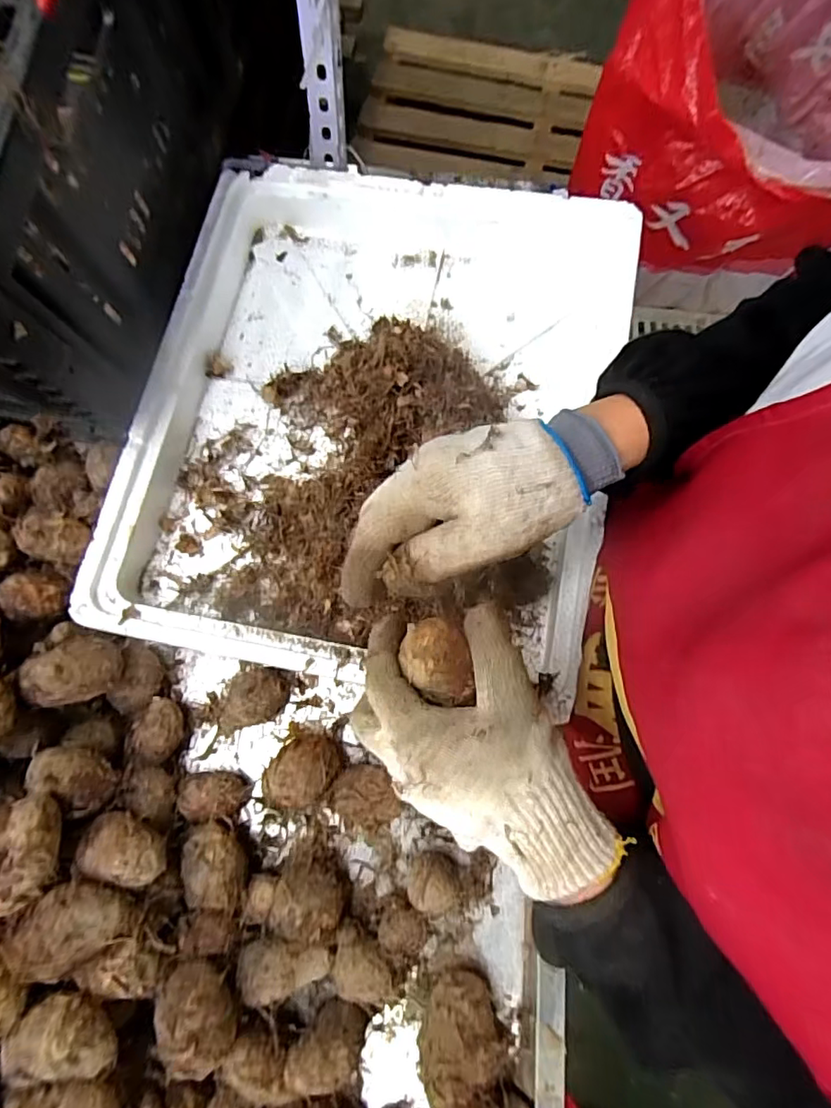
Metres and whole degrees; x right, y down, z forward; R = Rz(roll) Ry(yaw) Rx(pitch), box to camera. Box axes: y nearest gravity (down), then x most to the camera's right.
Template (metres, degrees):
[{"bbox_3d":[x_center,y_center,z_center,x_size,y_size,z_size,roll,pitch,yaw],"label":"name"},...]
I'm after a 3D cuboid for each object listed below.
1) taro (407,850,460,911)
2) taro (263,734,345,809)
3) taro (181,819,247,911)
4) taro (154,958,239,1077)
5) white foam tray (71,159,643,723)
[{"bbox_3d":[0.013,0.236,0.400,0.036,0.036,0.037,0,76,-1],"label":"taro"},{"bbox_3d":[-0.084,0.164,0.412,0.060,0.043,0.044,-43,80,-11],"label":"taro"},{"bbox_3d":[-0.143,0.223,0.396,0.039,0.037,0.054,-16,76,-5],"label":"taro"},{"bbox_3d":[-0.137,0.290,0.342,0.043,0.038,0.057,-36,79,-9],"label":"taro"},{"bbox_3d":[-0.032,-0.120,0.462,0.386,0.061,0.448,13,76,2],"label":"white foam tray"}]

